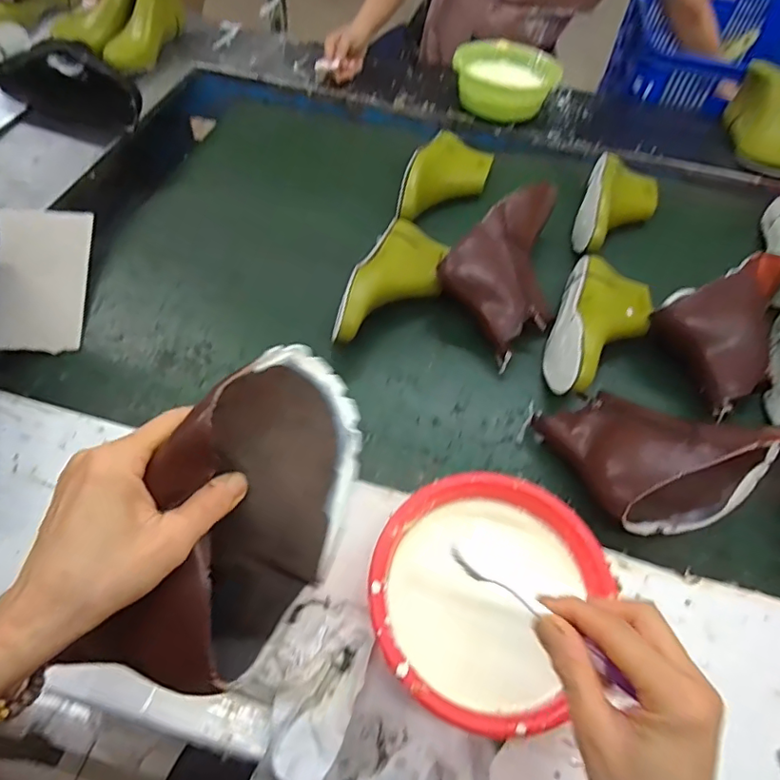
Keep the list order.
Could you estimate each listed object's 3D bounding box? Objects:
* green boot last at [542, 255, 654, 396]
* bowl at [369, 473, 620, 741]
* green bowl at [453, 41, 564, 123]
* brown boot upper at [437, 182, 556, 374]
[{"bbox_3d":[0.267,-0.075,0.677,0.106,0.079,0.239,21,57,10],"label":"green boot last"},{"bbox_3d":[0.077,0.175,0.449,0.188,0.079,0.194,31,59,16],"label":"bowl"},{"bbox_3d":[0.205,-0.573,0.975,0.186,0.062,0.190,2,55,-3],"label":"green bowl"},{"bbox_3d":[0.185,-0.168,0.718,0.138,0.116,0.255,39,62,21],"label":"brown boot upper"}]

